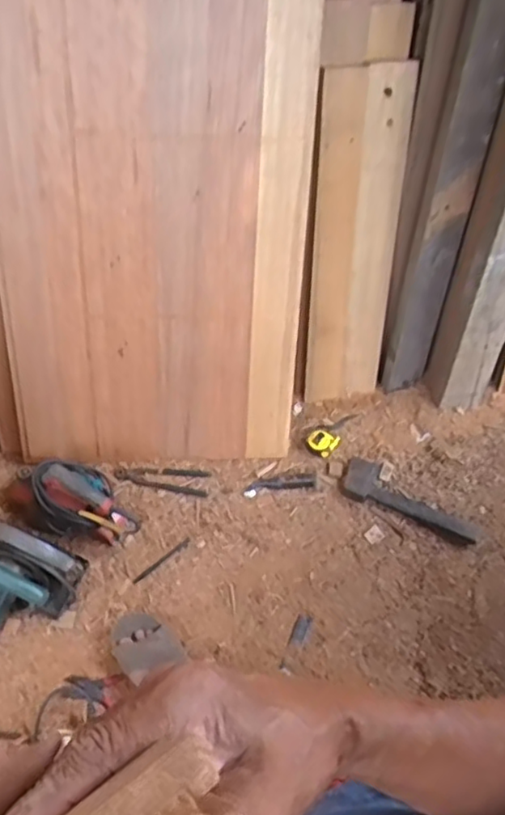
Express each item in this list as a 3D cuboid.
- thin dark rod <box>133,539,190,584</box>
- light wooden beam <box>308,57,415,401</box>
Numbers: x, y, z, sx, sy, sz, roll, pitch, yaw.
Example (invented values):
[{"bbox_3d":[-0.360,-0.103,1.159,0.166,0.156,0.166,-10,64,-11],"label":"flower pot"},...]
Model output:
[{"bbox_3d":[-0.195,0.329,1.361,0.146,0.013,0.012,-33,63,-26],"label":"thin dark rod"},{"bbox_3d":[0.229,-0.334,1.420,0.185,0.769,0.066,3,42,5],"label":"light wooden beam"}]

